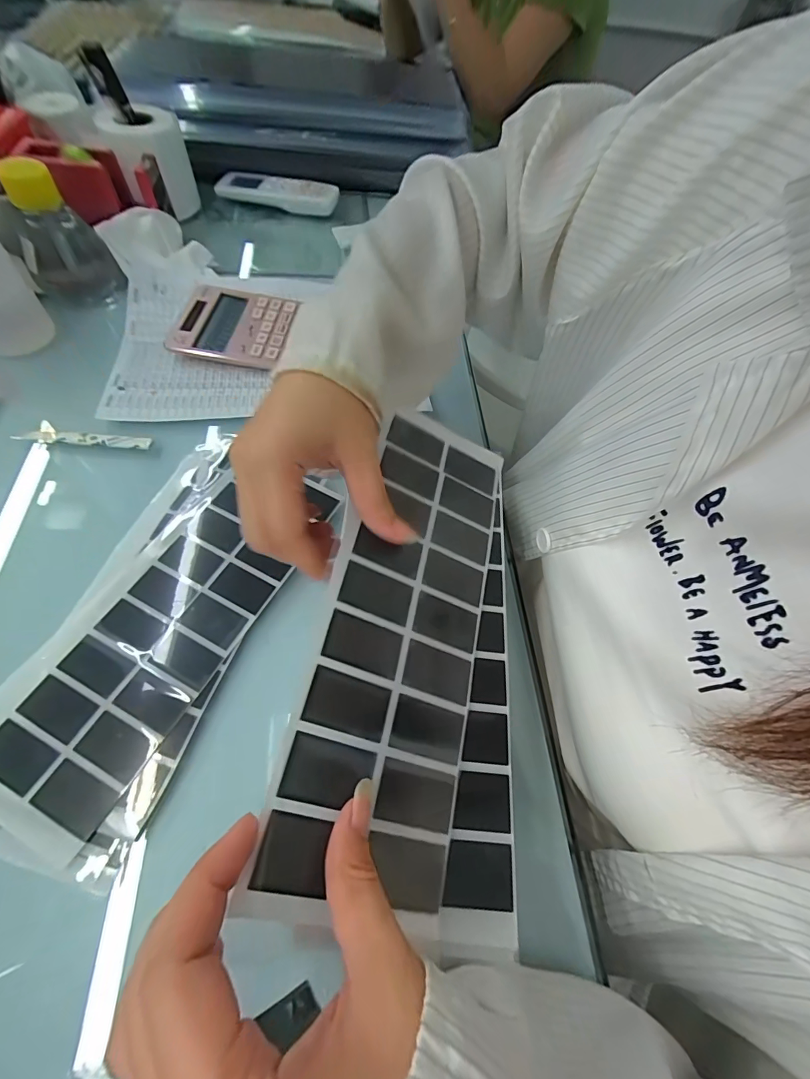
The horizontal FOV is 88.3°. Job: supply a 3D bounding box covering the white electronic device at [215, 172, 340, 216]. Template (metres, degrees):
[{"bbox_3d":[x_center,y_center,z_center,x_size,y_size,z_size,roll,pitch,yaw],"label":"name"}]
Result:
[{"bbox_3d":[-0.176,-0.483,0.582,0.156,0.028,0.050,12,61,4],"label":"white electronic device"}]

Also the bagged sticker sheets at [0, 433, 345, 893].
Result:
[{"bbox_3d":[-0.161,0.051,0.284,0.123,0.008,0.276,22,59,6],"label":"bagged sticker sheets"}]

